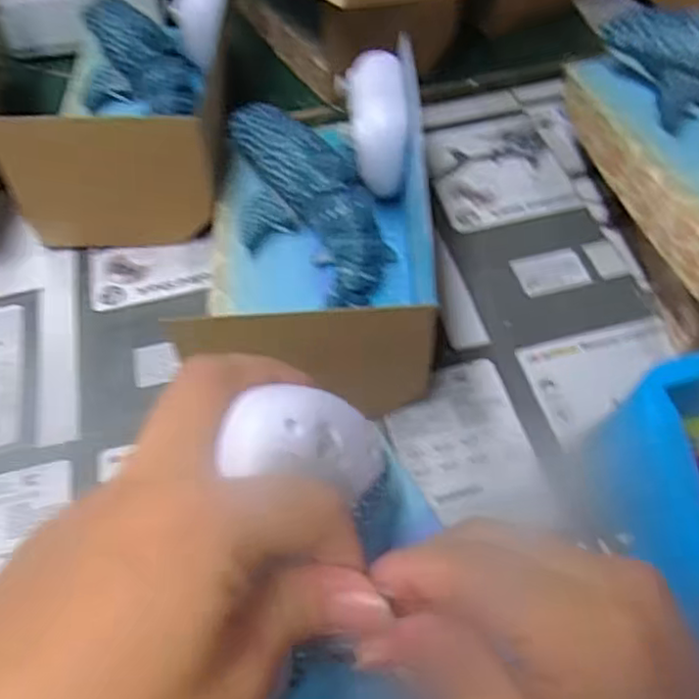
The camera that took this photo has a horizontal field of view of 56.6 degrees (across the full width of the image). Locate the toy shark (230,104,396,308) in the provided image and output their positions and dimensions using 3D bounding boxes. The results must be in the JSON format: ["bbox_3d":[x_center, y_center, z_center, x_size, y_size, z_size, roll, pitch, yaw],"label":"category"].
[{"bbox_3d":[-0.036,-0.115,0.496,0.092,0.054,0.179,-41,63,-21],"label":"toy shark"}]

